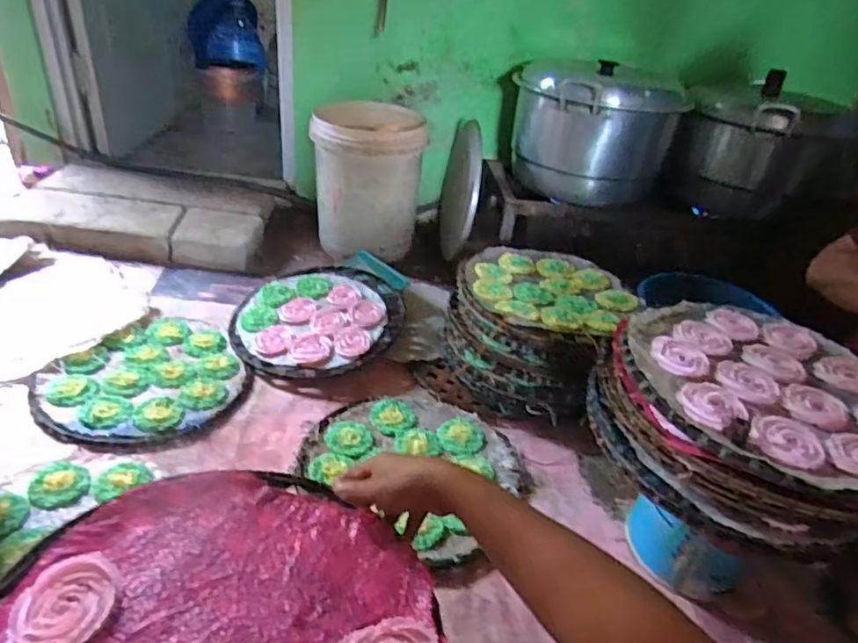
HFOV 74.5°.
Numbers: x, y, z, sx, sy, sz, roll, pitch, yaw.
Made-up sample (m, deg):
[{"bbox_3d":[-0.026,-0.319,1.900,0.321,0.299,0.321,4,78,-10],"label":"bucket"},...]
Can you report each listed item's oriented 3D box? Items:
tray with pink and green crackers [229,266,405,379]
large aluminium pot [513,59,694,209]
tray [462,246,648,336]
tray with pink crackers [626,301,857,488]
[{"bbox_3d":[-0.242,-0.018,1.239,0.356,0.054,0.369,-3,34,-16],"label":"tray with pink and green crackers"},{"bbox_3d":[0.417,-0.477,1.459,0.350,0.306,0.322,5,33,-3],"label":"large aluminium pot"},{"bbox_3d":[0.253,-0.077,1.161,0.352,0.026,0.341,6,33,-3],"label":"tray"},{"bbox_3d":[0.433,0.067,0.729,0.330,0.029,0.353,14,35,11],"label":"tray with pink crackers"}]

